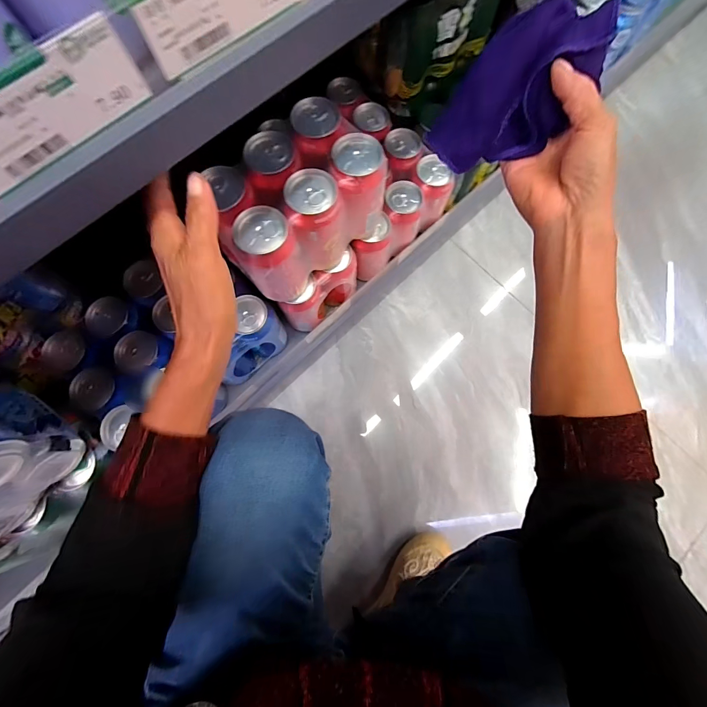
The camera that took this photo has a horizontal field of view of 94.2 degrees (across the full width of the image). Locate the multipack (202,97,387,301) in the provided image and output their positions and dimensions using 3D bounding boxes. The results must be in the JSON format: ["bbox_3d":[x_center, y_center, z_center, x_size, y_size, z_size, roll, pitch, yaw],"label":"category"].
[{"bbox_3d":[-0.067,-0.169,0.390,0.187,0.108,0.120,-42,81,-9],"label":"multipack"}]

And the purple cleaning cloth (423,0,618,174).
[{"bbox_3d":[0.128,-0.209,0.264,0.131,0.025,0.087,-11,121,19],"label":"purple cleaning cloth"}]

